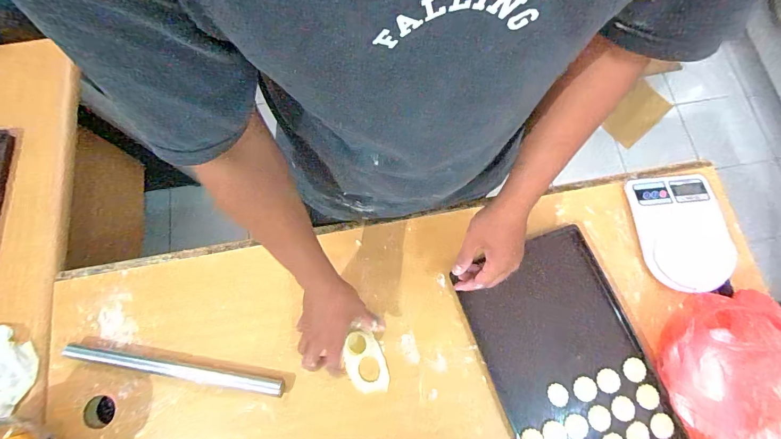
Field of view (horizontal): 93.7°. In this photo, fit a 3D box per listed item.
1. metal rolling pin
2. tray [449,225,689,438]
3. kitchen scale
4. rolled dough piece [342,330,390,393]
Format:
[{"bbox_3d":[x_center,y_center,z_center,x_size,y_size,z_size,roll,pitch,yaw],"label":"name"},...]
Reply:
[{"bbox_3d":[-0.347,0.246,0.592,0.351,0.027,0.026,9,74,3],"label":"metal rolling pin"},{"bbox_3d":[0.279,0.222,0.590,0.240,0.018,0.370,-20,75,-5],"label":"tray"},{"bbox_3d":[0.493,0.018,0.623,0.130,0.040,0.198,-8,75,-1],"label":"kitchen scale"},{"bbox_3d":[-0.041,0.230,0.589,0.058,0.015,0.100,-20,75,-6],"label":"rolled dough piece"}]

